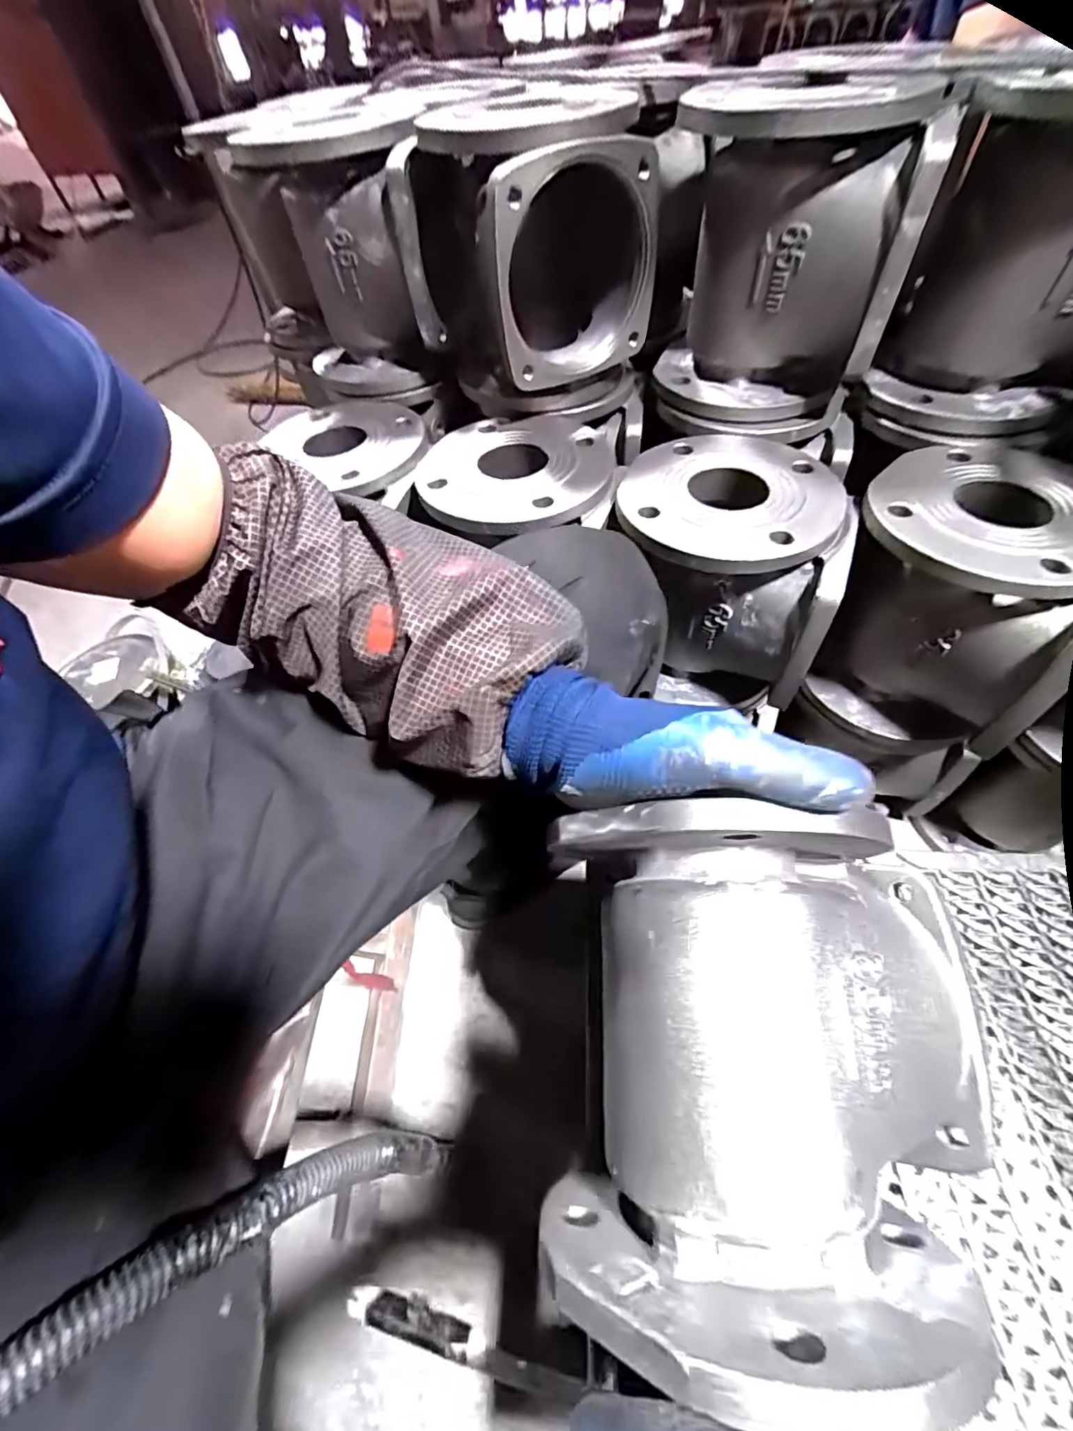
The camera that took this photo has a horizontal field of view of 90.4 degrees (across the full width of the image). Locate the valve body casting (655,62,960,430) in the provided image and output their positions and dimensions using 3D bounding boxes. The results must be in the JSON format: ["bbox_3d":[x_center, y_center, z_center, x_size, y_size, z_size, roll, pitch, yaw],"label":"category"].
[{"bbox_3d":[0.199,-0.391,0.466,0.164,0.208,0.206,3,55,8],"label":"valve body casting"}]

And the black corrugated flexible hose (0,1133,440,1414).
[{"bbox_3d":[-0.166,0.270,0.231,0.324,0.088,0.048,-3,39,-50],"label":"black corrugated flexible hose"}]

